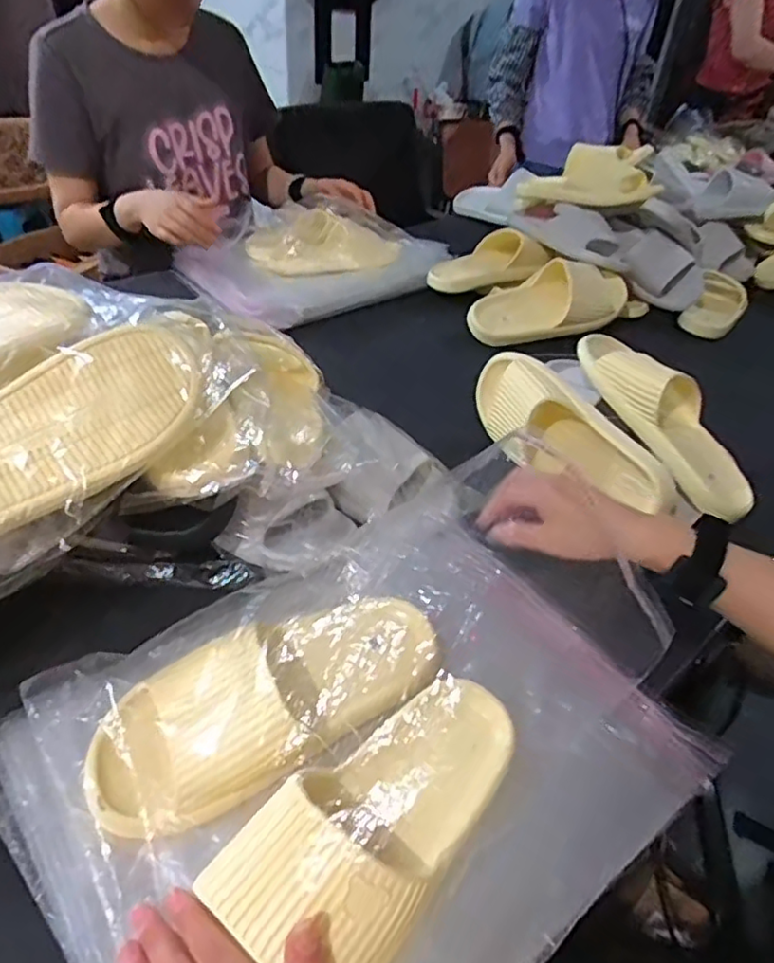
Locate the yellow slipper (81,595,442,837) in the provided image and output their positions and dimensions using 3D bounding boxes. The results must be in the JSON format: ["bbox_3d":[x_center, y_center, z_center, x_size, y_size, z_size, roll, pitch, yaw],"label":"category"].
[{"bbox_3d":[-0.078,0.138,0.415,0.251,0.061,0.103,-21,47,-28],"label":"yellow slipper"}]

